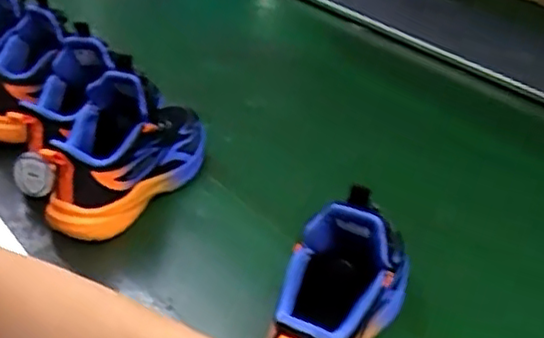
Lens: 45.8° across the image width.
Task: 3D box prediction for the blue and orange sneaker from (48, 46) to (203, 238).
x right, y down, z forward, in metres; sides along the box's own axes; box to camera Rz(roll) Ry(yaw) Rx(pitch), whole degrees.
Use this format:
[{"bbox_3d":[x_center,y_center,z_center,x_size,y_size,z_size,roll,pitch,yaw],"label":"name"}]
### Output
[{"bbox_3d":[-0.156,-0.040,0.710,0.088,0.136,0.235,20,39,23],"label":"blue and orange sneaker"}]

